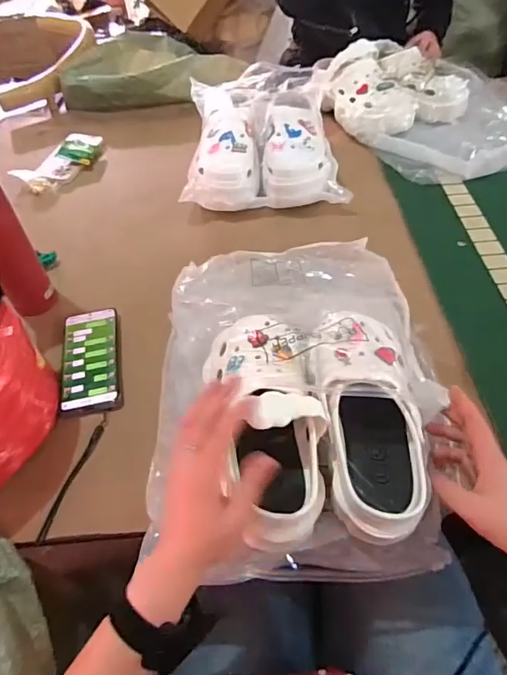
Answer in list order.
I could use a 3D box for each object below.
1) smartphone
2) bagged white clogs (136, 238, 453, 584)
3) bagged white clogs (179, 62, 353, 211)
[{"bbox_3d":[-0.219,0.027,0.649,0.077,0.009,0.170,-11,52,-4],"label":"smartphone"},{"bbox_3d":[0.044,0.026,0.585,0.313,0.125,0.466,-4,53,0],"label":"bagged white clogs"},{"bbox_3d":[0.016,-0.399,0.901,0.265,0.095,0.366,-3,52,3],"label":"bagged white clogs"}]

